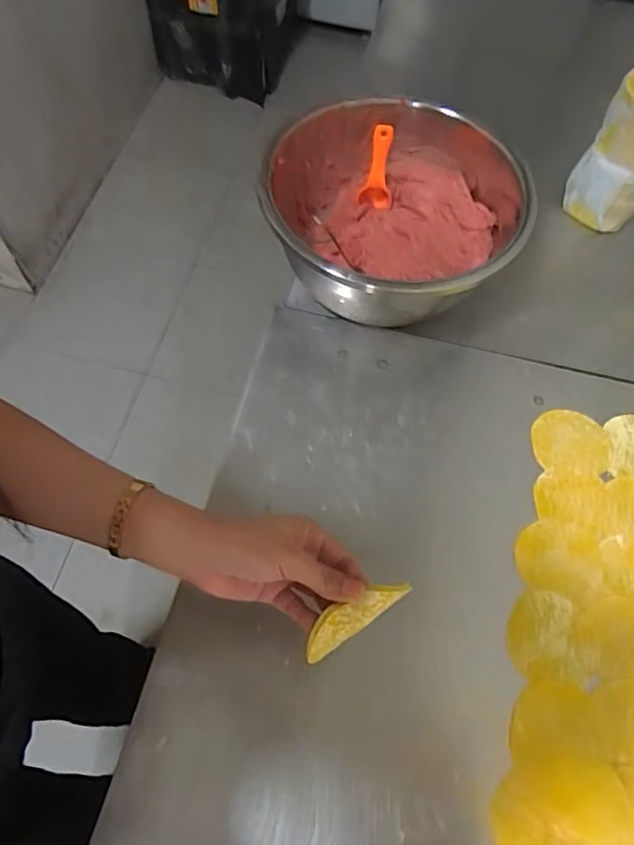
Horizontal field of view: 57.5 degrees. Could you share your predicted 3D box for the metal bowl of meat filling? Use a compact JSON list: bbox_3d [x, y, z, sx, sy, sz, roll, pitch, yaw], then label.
[{"bbox_3d":[0.082,-0.226,0.662,0.269,0.126,0.276,1,64,-2],"label":"metal bowl of meat filling"}]

